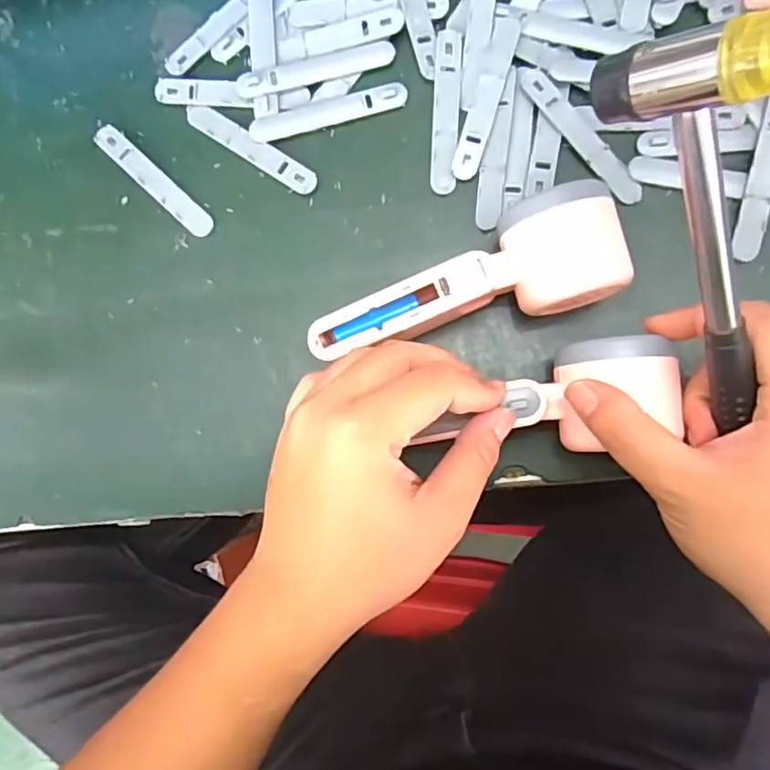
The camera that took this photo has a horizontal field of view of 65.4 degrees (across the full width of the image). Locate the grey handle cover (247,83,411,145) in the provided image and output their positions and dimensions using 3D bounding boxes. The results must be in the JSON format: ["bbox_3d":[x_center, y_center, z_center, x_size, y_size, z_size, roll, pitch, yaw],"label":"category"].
[{"bbox_3d":[-0.034,-0.163,0.358,0.093,0.005,0.017,-15,85,5],"label":"grey handle cover"}]

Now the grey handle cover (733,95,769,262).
[{"bbox_3d":[0.205,-0.113,0.325,0.015,0.004,0.089,11,94,10],"label":"grey handle cover"}]

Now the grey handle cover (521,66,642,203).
[{"bbox_3d":[0.112,-0.139,0.337,0.014,0.004,0.091,-36,83,3],"label":"grey handle cover"}]

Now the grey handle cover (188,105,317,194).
[{"bbox_3d":[-0.081,-0.143,0.362,0.092,0.004,0.015,33,90,7],"label":"grey handle cover"}]

